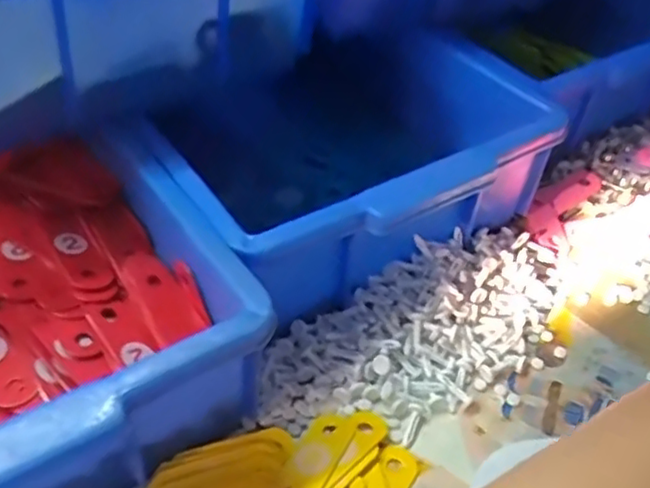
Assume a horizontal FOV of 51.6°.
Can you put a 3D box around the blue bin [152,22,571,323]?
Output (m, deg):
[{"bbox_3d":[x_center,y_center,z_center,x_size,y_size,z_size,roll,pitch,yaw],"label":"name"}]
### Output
[{"bbox_3d":[0.022,-0.042,0.447,0.241,0.111,0.164,-17,49,-22],"label":"blue bin"}]

